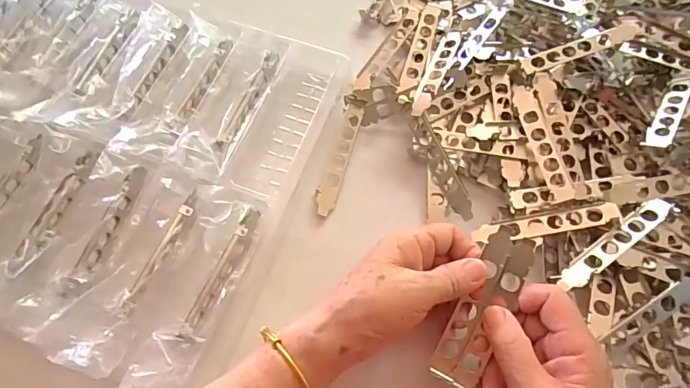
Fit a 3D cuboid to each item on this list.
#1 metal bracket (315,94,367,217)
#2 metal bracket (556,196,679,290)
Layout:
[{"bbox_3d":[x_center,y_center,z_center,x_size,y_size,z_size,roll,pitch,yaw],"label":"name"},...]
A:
[{"bbox_3d":[-0.005,-0.038,0.418,0.021,0.010,0.123,15,68,6],"label":"metal bracket"},{"bbox_3d":[0.221,0.040,0.359,0.114,0.008,0.021,-34,41,-8],"label":"metal bracket"}]

